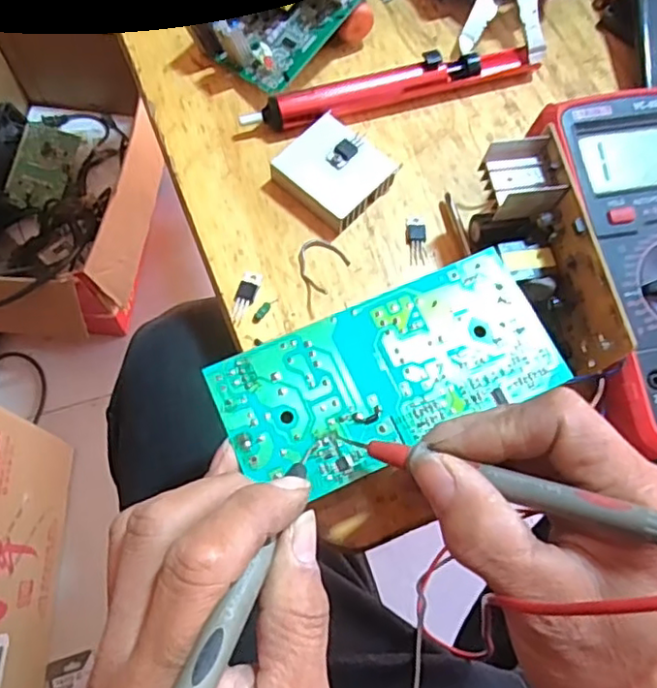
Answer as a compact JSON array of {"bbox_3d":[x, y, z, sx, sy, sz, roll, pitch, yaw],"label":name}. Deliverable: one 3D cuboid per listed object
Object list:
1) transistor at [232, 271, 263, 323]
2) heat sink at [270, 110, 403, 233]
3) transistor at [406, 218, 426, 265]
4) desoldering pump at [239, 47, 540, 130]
[{"bbox_3d":[-0.044,-0.026,0.327,0.010,0.004,0.029,17,70,4],"label":"transistor"},{"bbox_3d":[0.004,-0.096,0.345,0.055,0.019,0.046,39,73,11],"label":"heat sink"},{"bbox_3d":[0.050,-0.058,0.342,0.010,0.004,0.029,-2,70,-3],"label":"transistor"},{"bbox_3d":[0.039,-0.153,0.364,0.179,0.023,0.019,-18,71,-9],"label":"desoldering pump"}]

